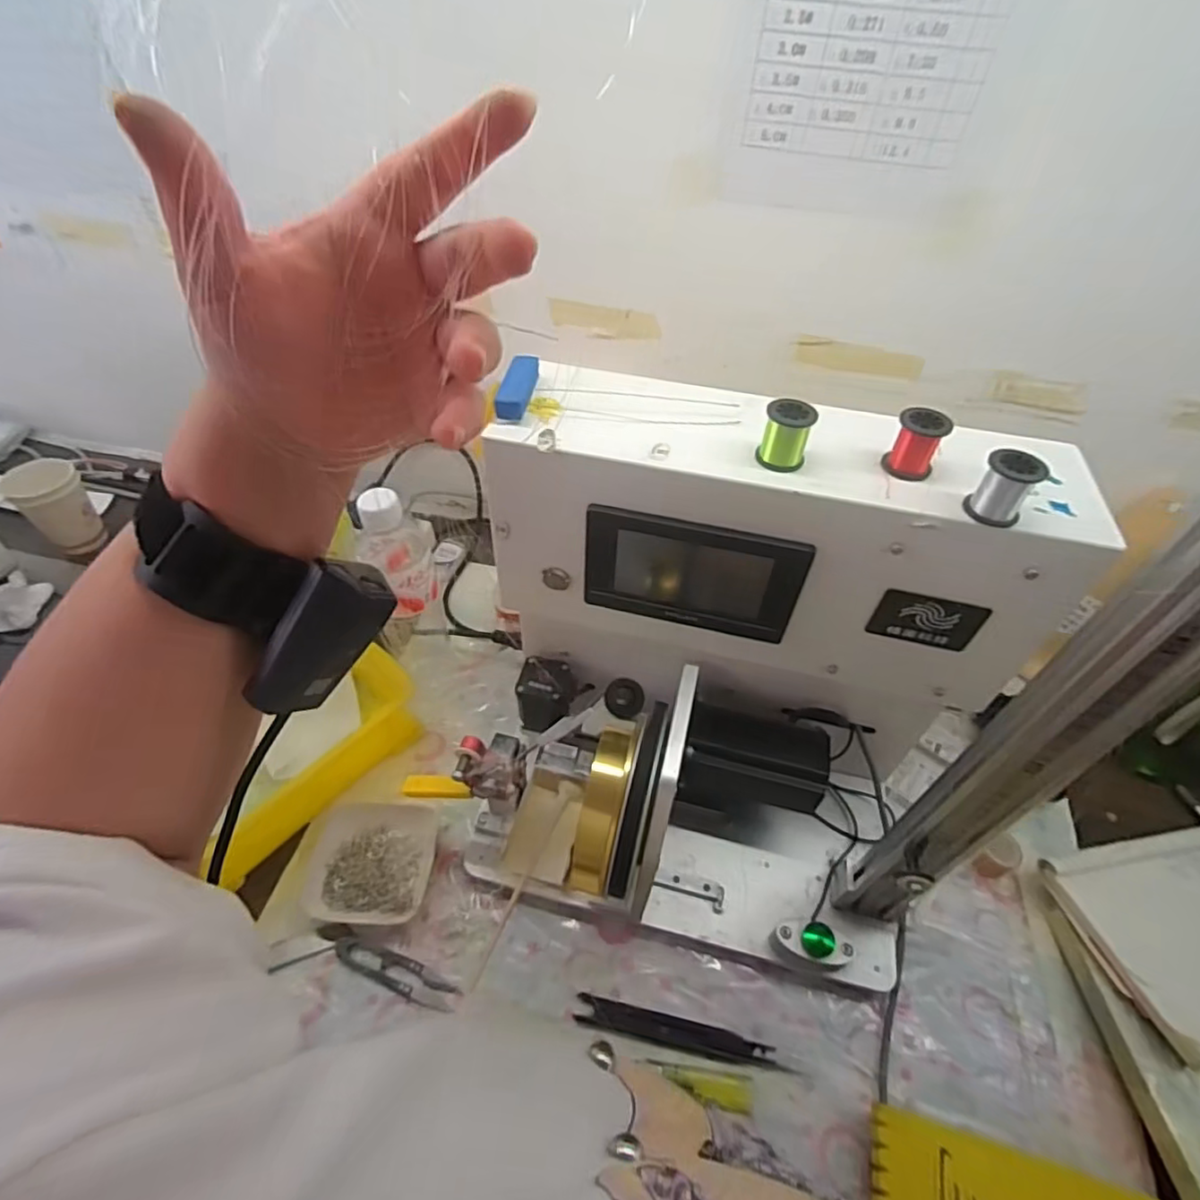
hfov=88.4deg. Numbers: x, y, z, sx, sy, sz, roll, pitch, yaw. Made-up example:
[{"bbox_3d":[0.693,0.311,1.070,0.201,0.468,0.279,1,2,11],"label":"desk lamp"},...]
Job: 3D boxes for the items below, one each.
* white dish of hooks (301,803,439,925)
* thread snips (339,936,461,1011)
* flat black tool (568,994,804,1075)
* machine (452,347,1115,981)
[{"bbox_3d":[-0.197,0.223,0.528,0.104,0.018,0.102,0,47,-3],"label":"white dish of hooks"},{"bbox_3d":[-0.158,0.289,0.478,0.102,0.011,0.023,18,49,14],"label":"thread snips"},{"bbox_3d":[0.060,0.320,0.456,0.152,0.009,0.020,10,48,6],"label":"flat black tool"},{"bbox_3d":[0.078,0.063,0.434,0.333,0.353,0.254,8,47,4],"label":"machine"}]

